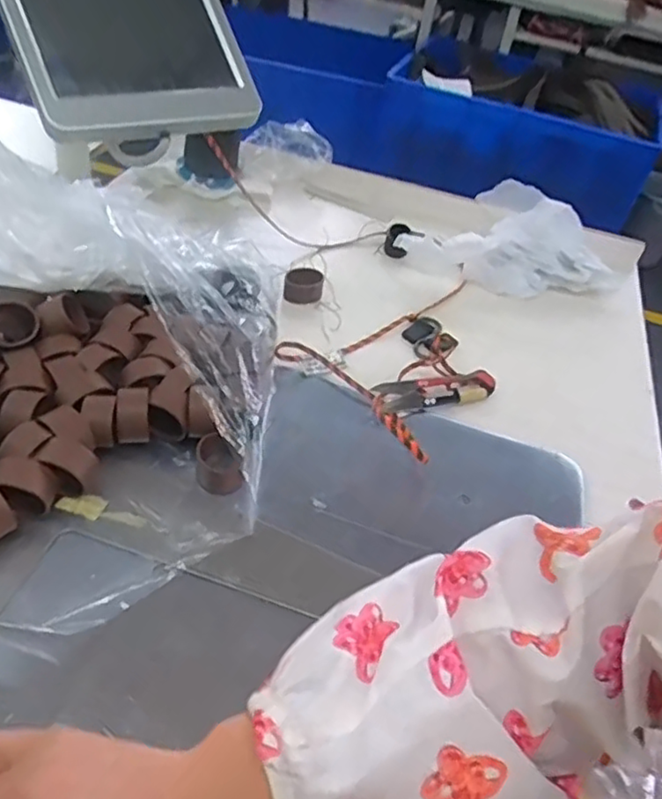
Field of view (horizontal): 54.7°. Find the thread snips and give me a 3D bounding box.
[{"bbox_3d":[0.078,-0.008,0.465,0.097,0.015,0.022,-11,48,-21],"label":"thread snips"}]

